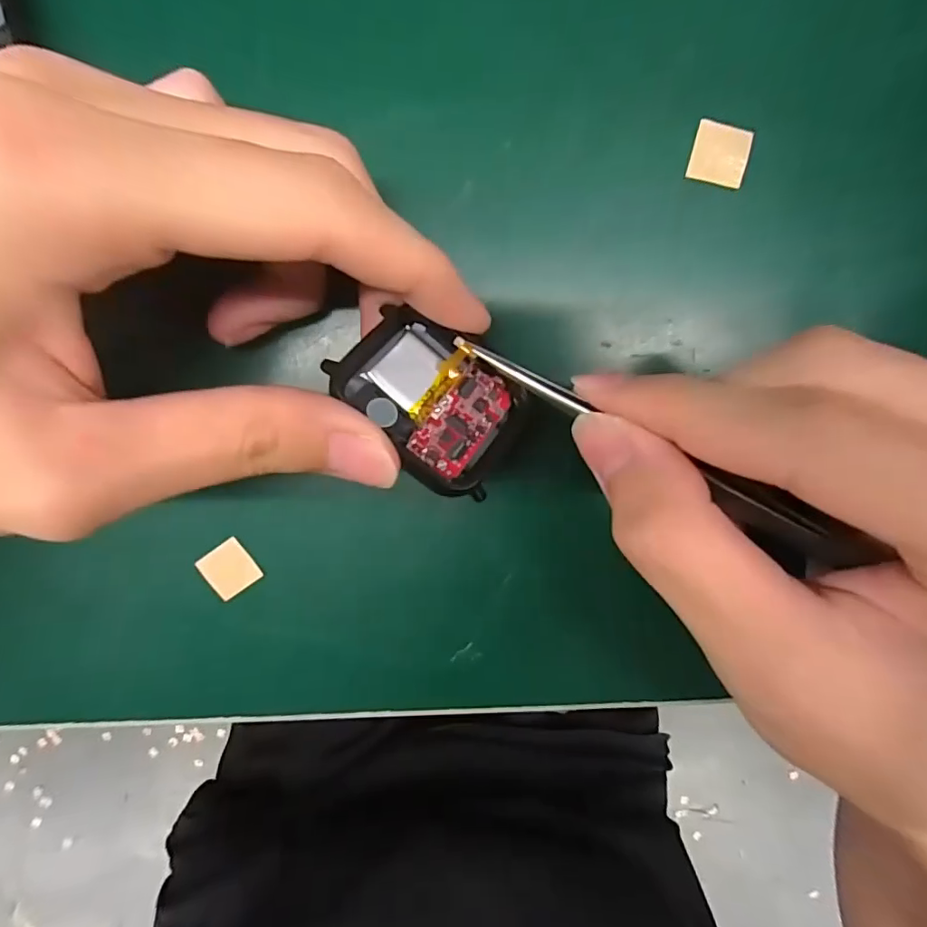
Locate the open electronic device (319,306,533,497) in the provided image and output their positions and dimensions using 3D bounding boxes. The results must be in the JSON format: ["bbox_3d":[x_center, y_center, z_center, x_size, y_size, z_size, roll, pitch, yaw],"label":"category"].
[{"bbox_3d":[-0.008,-0.016,0.133,0.045,0.013,0.038,38,67,-9],"label":"open electronic device"}]

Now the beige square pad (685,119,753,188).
[{"bbox_3d":[0.071,-0.086,0.143,0.015,0.004,0.016,10,97,-2],"label":"beige square pad"}]

